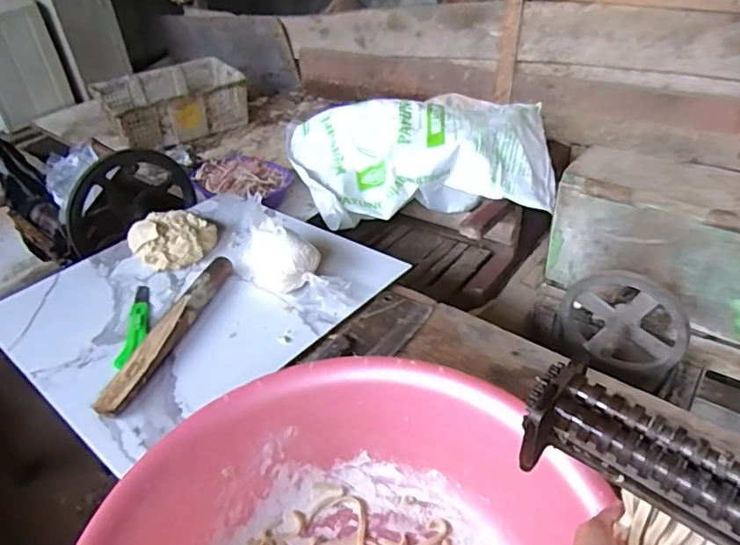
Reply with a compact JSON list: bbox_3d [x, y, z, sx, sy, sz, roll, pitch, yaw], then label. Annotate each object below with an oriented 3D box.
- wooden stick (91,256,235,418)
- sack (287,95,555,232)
[{"bbox_3d":[-0.275,0.076,0.778,0.034,0.037,0.309,7,39,15],"label":"wooden stick"},{"bbox_3d":[0.111,-0.303,1.442,0.684,0.197,0.375,-1,37,5],"label":"sack"}]

